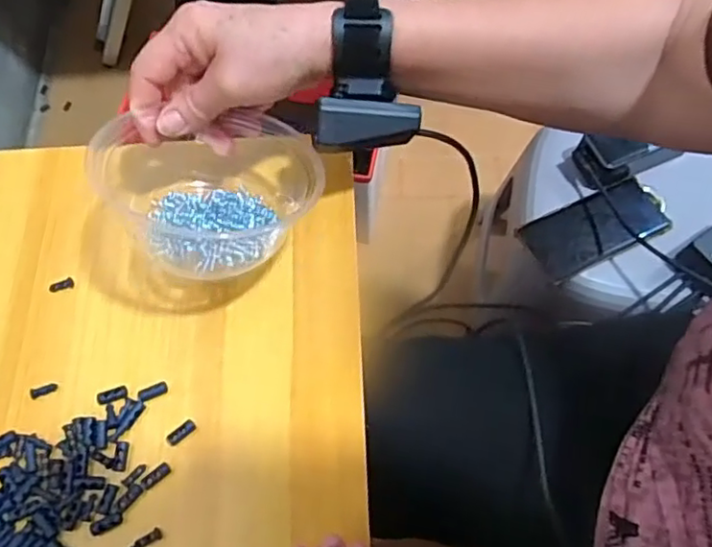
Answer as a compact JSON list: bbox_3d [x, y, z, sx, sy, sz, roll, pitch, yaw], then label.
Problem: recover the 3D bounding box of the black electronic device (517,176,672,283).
[{"bbox_3d":[0.265,-0.050,0.674,0.152,0.020,0.071,-24,73,-6],"label":"black electronic device"}]

